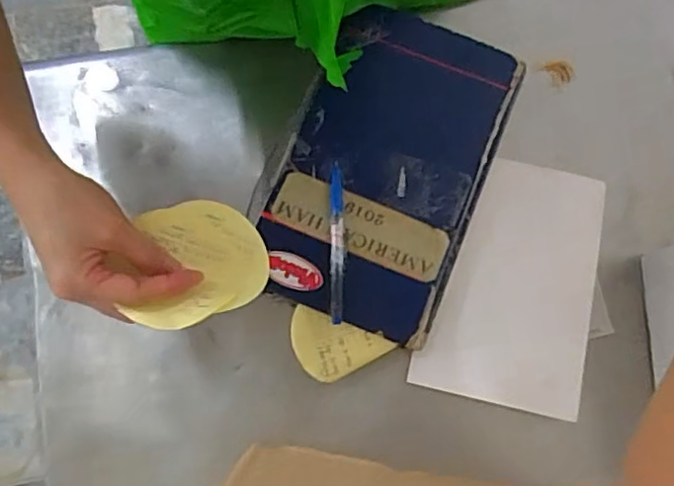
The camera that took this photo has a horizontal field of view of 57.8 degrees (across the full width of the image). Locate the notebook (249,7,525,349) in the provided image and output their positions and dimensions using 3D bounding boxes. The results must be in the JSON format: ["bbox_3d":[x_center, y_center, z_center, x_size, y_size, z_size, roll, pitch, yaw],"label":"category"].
[{"bbox_3d":[0.037,-0.068,0.528,0.176,0.024,0.273,22,79,4],"label":"notebook"}]

